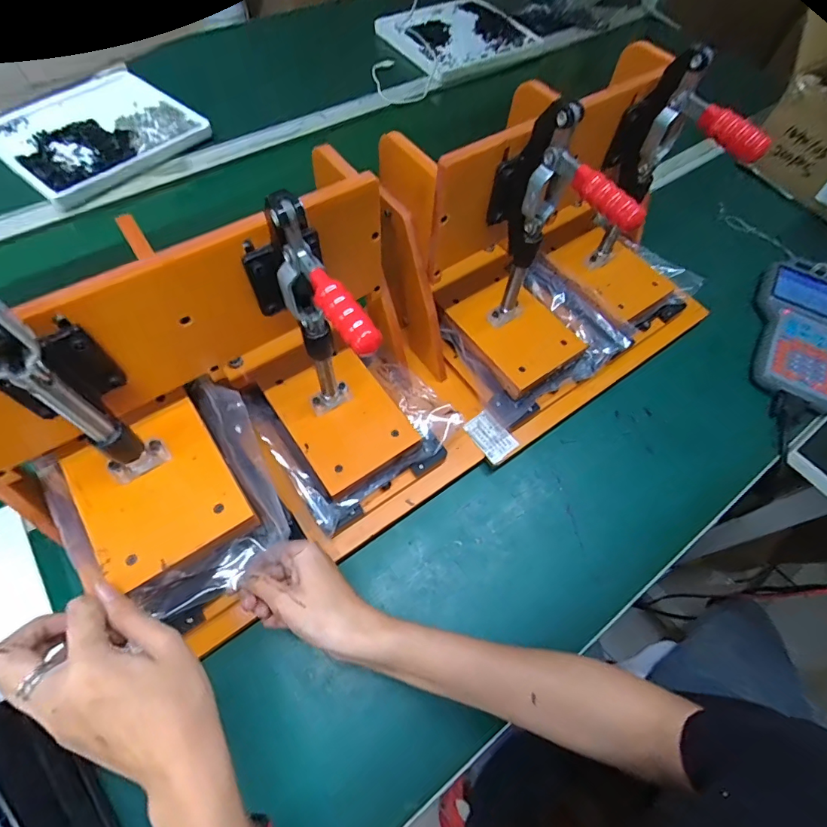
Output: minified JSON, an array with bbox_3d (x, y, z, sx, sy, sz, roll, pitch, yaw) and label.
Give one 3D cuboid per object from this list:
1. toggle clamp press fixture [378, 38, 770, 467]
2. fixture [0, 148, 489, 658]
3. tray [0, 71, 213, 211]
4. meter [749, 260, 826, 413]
[{"bbox_3d":[0.173,-0.168,0.471,0.348,0.258,0.237,-29,67,-17],"label":"toggle clamp press fixture"},{"bbox_3d":[-0.104,-0.018,0.334,0.365,0.291,0.215,-36,70,-20],"label":"fixture"},{"bbox_3d":[-0.520,-0.462,0.722,0.255,0.026,0.271,37,66,16],"label":"tray"},{"bbox_3d":[0.501,-0.109,0.565,0.113,0.036,0.238,28,64,12],"label":"meter"}]

